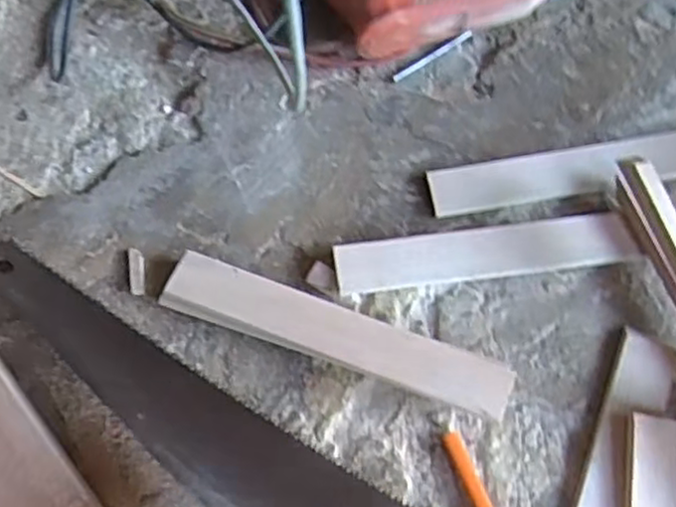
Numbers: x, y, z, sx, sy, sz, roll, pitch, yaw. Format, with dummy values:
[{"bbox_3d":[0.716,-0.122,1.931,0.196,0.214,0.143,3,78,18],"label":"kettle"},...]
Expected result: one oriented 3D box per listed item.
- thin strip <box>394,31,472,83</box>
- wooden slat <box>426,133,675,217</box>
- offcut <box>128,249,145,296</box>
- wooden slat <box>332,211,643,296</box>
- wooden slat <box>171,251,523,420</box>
[{"bbox_3d":[0.082,-0.170,0.620,0.082,0.004,0.008,-34,72,-13],"label":"thin strip"},{"bbox_3d":[0.194,-0.065,0.561,0.245,0.014,0.039,-8,68,-3],"label":"wooden slat"},{"bbox_3d":[-0.150,0.014,0.542,0.011,0.007,0.037,-9,68,-3],"label":"offcut"},{"bbox_3d":[0.107,0.000,0.533,0.216,0.017,0.038,-7,68,-3],"label":"wooden slat"},{"bbox_3d":[-0.003,0.054,0.500,0.246,0.009,0.039,18,70,11],"label":"wooden slat"}]

